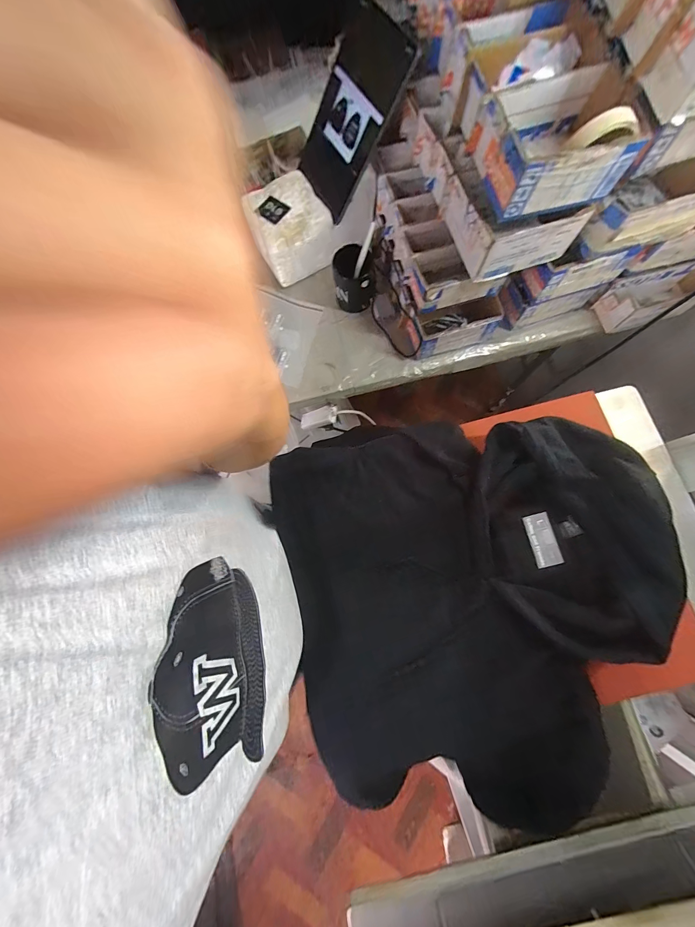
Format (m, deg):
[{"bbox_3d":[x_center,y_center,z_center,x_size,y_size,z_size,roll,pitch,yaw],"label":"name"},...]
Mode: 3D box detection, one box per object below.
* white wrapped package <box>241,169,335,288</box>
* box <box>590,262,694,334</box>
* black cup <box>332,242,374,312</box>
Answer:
[{"bbox_3d":[-0.119,-0.479,0.677,0.142,0.109,0.145,-26,79,-5],"label":"white wrapped package"},{"bbox_3d":[0.584,-0.312,0.622,0.176,0.074,0.069,-12,78,-2],"label":"box"},{"bbox_3d":[0.013,-0.372,0.663,0.079,0.110,0.077,0,78,1],"label":"black cup"}]

